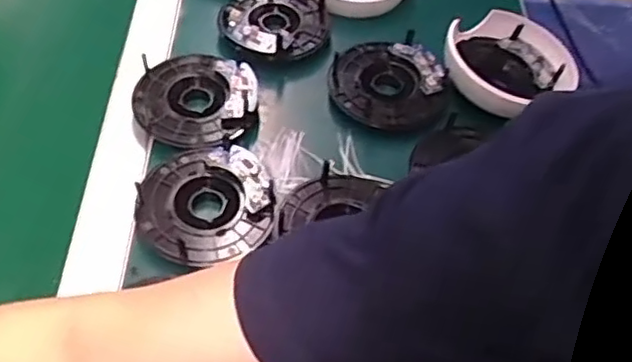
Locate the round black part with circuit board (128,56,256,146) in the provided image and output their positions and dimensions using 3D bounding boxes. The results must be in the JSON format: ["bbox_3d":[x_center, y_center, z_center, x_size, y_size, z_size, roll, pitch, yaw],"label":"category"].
[{"bbox_3d":[-0.100,-0.069,0.544,0.098,0.015,0.093,3,53,-3],"label":"round black part with circuit board"}]

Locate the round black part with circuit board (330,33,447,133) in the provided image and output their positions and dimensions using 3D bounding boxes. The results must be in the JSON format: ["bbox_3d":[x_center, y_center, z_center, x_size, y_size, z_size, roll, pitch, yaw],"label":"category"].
[{"bbox_3d":[0.062,-0.091,0.577,0.098,0.019,0.095,3,53,-3],"label":"round black part with circuit board"}]

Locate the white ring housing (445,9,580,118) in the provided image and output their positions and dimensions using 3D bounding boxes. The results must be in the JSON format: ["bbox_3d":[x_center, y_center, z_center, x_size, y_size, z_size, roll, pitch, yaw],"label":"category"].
[{"bbox_3d":[0.174,-0.108,0.590,0.124,0.037,0.115,-31,62,-25],"label":"white ring housing"}]

